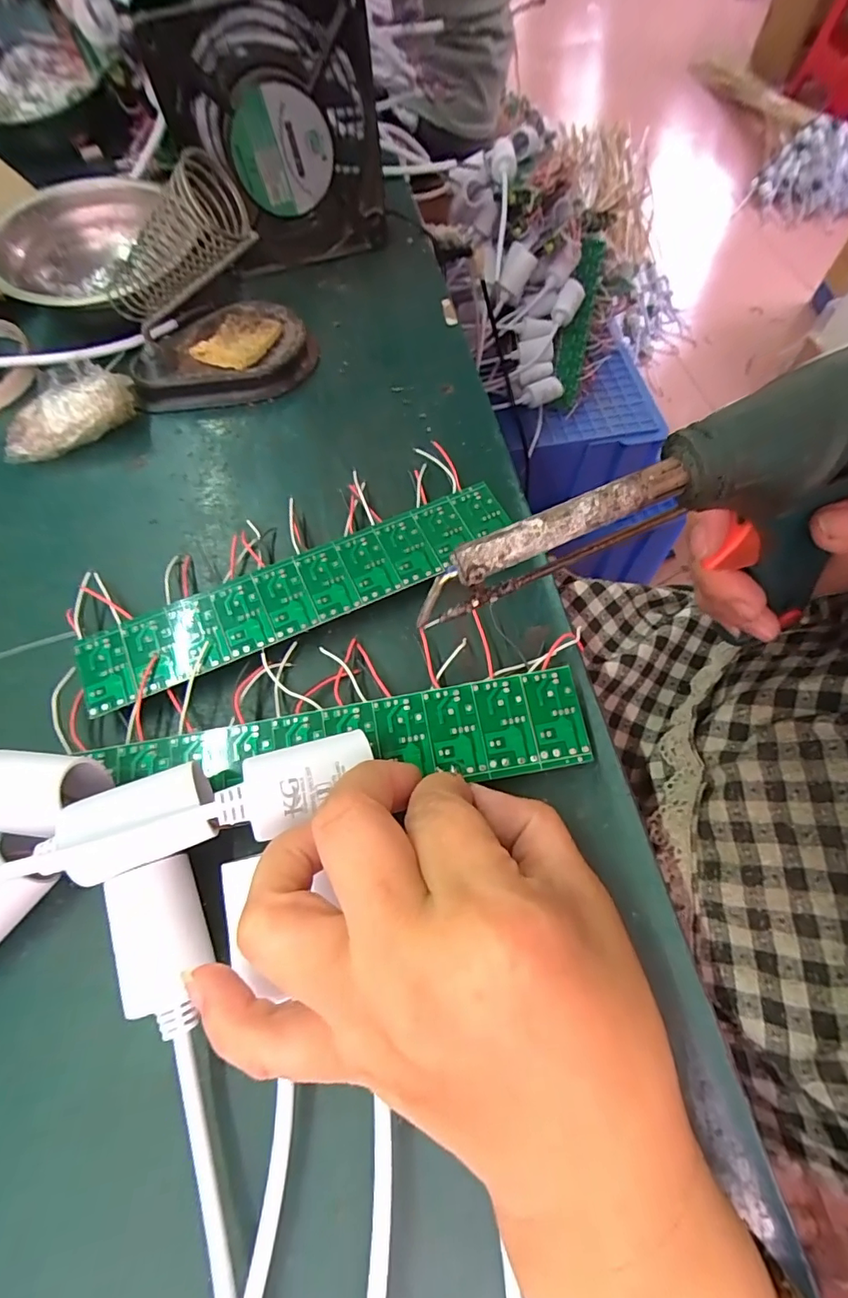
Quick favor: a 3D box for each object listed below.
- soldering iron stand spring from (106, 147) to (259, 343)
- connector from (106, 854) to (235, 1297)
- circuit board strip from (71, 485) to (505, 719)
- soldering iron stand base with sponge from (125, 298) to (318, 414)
[{"bbox_3d":[-0.126,-0.195,0.249,0.097,0.034,0.034,-7,60,34],"label":"soldering iron stand spring"},{"bbox_3d":[-0.060,0.166,0.133,0.026,0.018,0.207,-15,72,-5],"label":"connector"},{"bbox_3d":[-0.053,-0.025,0.234,0.196,0.014,0.037,-24,66,-9],"label":"circuit board strip"},{"bbox_3d":[-0.122,-0.182,0.308,0.105,0.021,0.076,-8,65,-1],"label":"soldering iron stand base with sponge"}]

